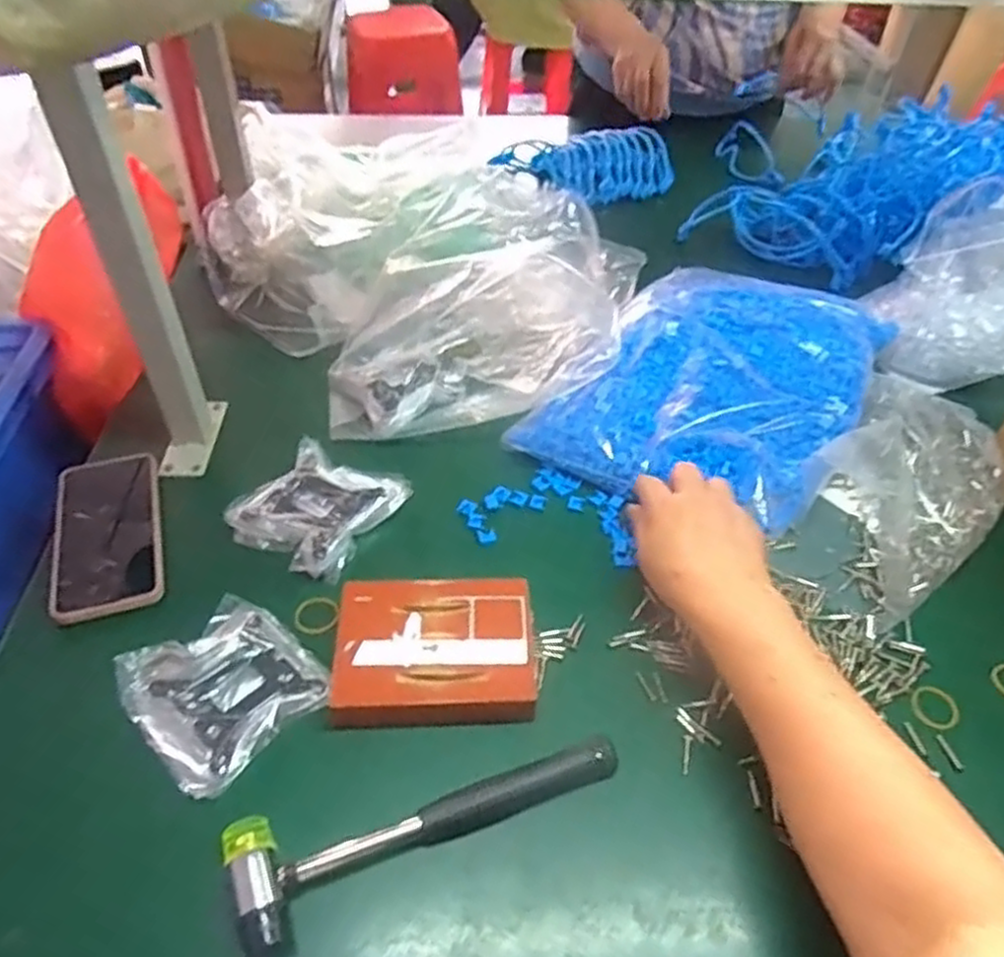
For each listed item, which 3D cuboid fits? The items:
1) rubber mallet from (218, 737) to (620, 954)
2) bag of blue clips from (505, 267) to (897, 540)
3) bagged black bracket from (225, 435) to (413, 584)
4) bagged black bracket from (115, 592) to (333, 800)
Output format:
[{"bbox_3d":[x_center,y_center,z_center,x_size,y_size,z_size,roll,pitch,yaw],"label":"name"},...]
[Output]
[{"bbox_3d":[-0.045,0.200,0.460,0.238,0.025,0.068,-20,51,-19],"label":"rubber mallet"},{"bbox_3d":[0.201,-0.094,0.697,0.251,0.056,0.314,32,68,15],"label":"bag of blue clips"},{"bbox_3d":[-0.156,0.023,0.624,0.109,0.023,0.118,20,50,15],"label":"bagged black bracket"},{"bbox_3d":[-0.195,0.144,0.518,0.119,0.018,0.113,36,56,27],"label":"bagged black bracket"}]

